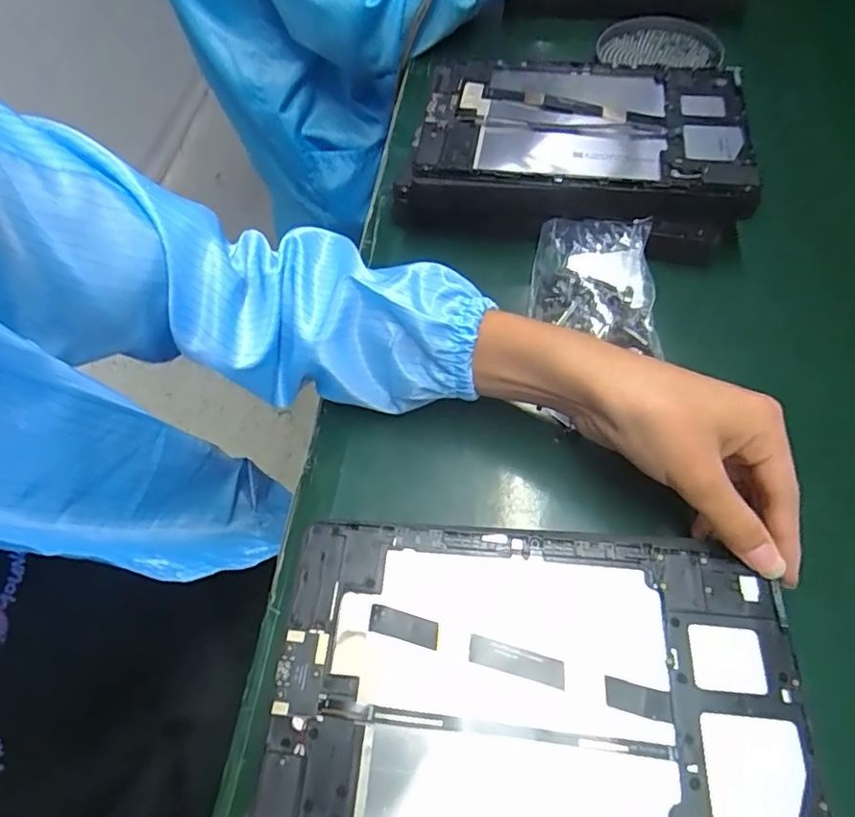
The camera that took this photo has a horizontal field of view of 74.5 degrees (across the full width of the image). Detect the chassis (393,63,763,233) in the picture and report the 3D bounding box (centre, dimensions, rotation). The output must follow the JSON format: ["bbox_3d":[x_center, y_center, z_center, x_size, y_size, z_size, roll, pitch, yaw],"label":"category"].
[{"bbox_3d":[0.109,-0.209,0.444,0.258,0.043,0.167,5,60,6],"label":"chassis"}]

